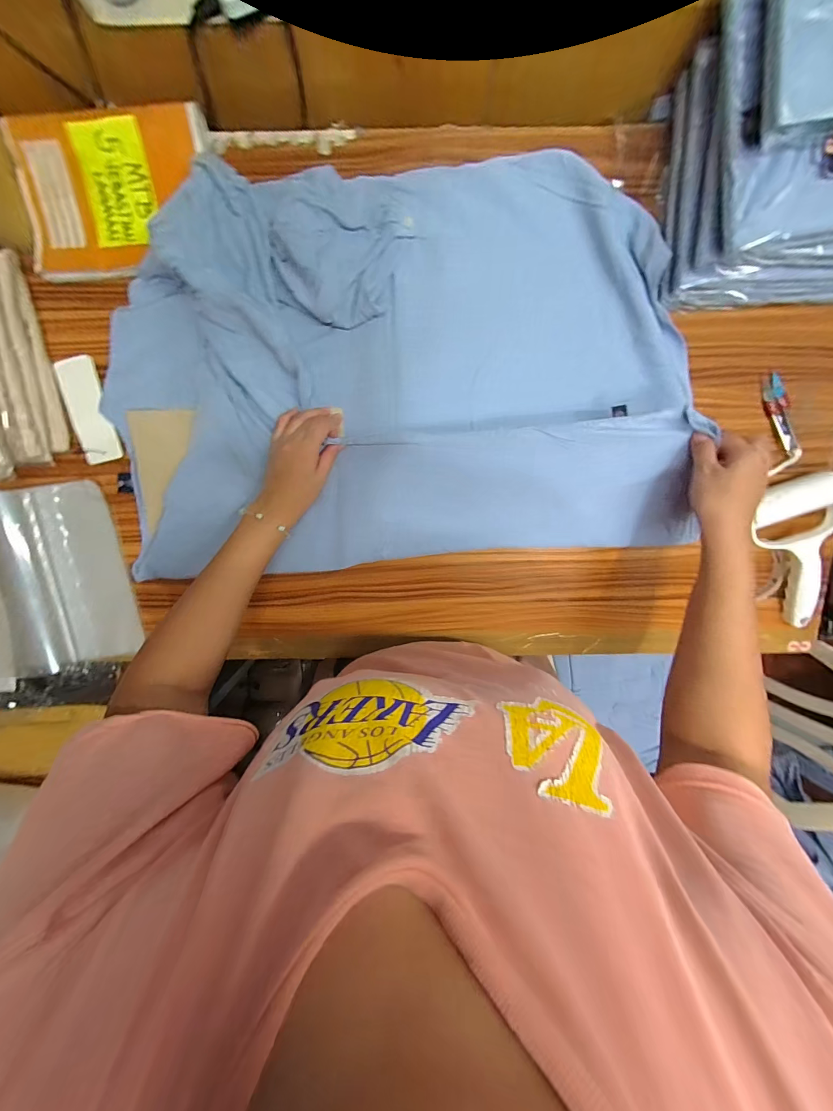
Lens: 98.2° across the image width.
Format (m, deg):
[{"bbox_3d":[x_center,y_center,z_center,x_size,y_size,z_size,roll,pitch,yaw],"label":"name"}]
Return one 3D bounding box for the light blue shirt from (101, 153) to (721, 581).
[{"bbox_3d":[-0.023,-0.197,0.412,0.668,0.051,0.419,-5,100,0],"label":"light blue shirt"}]

